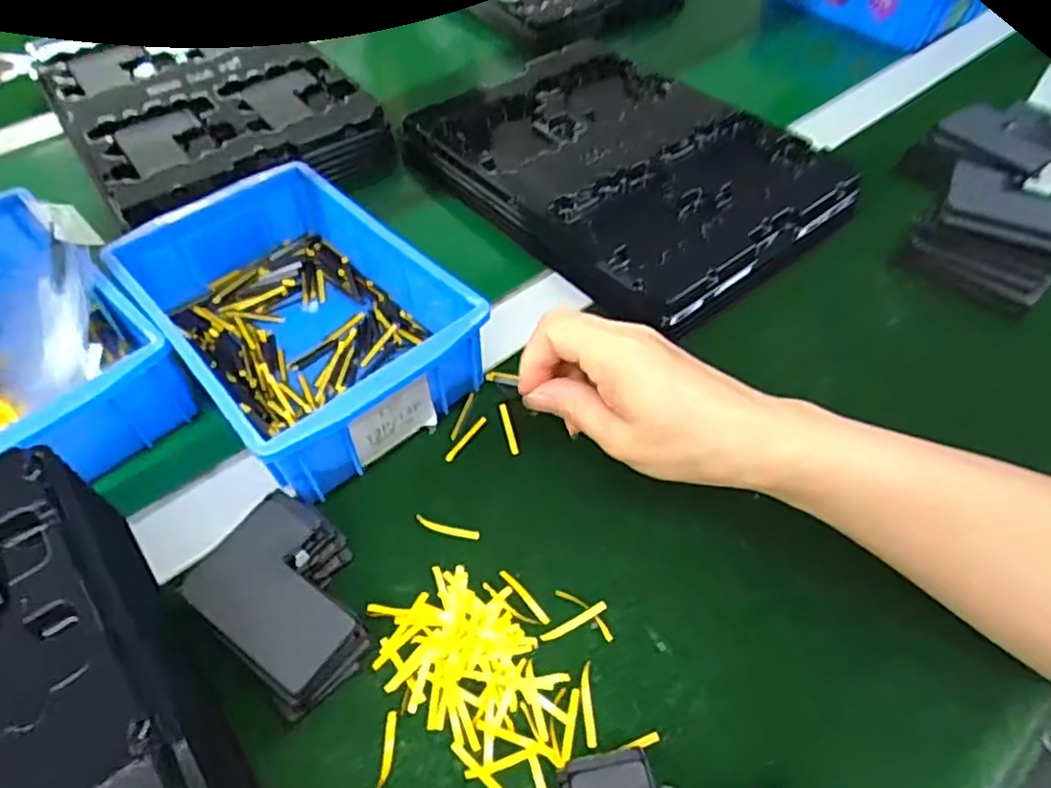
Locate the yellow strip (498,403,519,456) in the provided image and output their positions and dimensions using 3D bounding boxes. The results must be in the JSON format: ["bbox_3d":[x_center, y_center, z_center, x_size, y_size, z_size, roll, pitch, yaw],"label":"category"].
[{"bbox_3d":[-0.009,0.019,0.363,0.005,0.004,0.034,-12,54,-8],"label":"yellow strip"}]

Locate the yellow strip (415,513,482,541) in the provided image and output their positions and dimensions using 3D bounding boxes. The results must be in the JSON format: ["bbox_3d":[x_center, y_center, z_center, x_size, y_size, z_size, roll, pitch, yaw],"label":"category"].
[{"bbox_3d":[-0.039,0.068,0.324,0.033,0.004,0.006,12,54,10],"label":"yellow strip"}]

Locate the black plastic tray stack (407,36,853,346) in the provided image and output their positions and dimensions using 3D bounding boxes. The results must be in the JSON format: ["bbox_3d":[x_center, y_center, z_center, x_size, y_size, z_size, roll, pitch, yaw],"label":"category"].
[{"bbox_3d":[0.071,-0.174,0.496,0.240,0.034,0.289,-35,58,-25],"label":"black plastic tray stack"}]

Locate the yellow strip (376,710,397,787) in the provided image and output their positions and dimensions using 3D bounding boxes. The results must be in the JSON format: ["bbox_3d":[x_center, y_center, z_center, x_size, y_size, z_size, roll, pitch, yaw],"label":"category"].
[{"bbox_3d":[-0.057,0.147,0.266,0.005,0.004,0.029,2,53,2],"label":"yellow strip"}]

